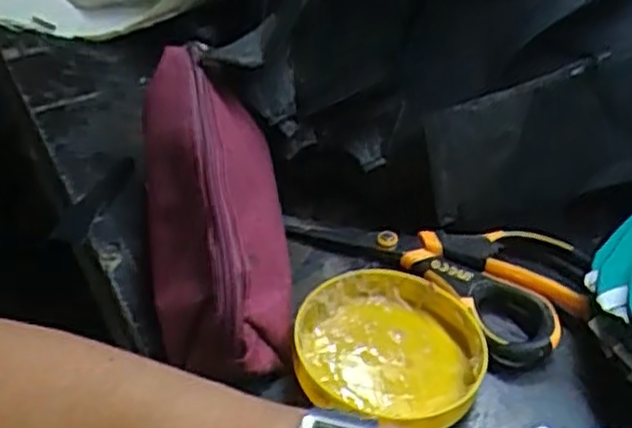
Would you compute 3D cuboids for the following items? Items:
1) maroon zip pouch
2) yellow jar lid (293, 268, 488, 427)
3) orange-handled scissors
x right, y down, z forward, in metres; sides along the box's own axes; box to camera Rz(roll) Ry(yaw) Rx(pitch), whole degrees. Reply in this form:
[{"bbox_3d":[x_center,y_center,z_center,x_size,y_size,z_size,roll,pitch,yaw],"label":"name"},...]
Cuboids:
[{"bbox_3d":[-0.057,-0.023,0.410,0.074,0.067,0.225,-9,58,-9],"label":"maroon zip pouch"},{"bbox_3d":[0.038,0.065,0.381,0.089,0.023,0.081,0,42,0],"label":"yellow jar lid"},{"bbox_3d":[0.060,0.035,0.414,0.163,0.013,0.081,5,42,7],"label":"orange-handled scissors"}]

